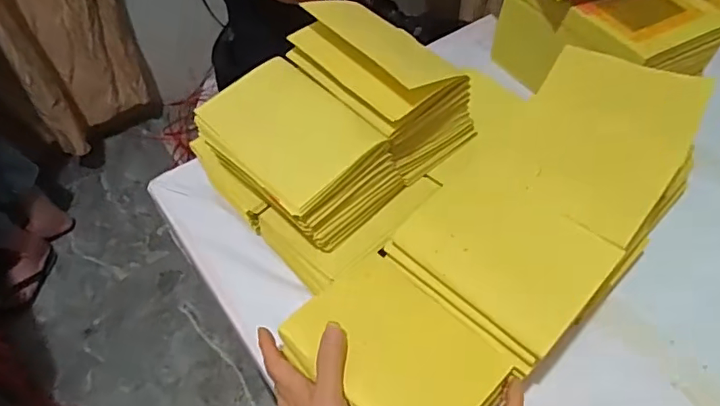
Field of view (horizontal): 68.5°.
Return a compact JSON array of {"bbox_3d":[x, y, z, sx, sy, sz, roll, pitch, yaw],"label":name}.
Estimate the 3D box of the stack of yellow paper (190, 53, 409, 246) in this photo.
[{"bbox_3d":[-0.062,-0.046,0.528,0.143,0.093,0.162,-38,60,-25],"label":"stack of yellow paper"}]

